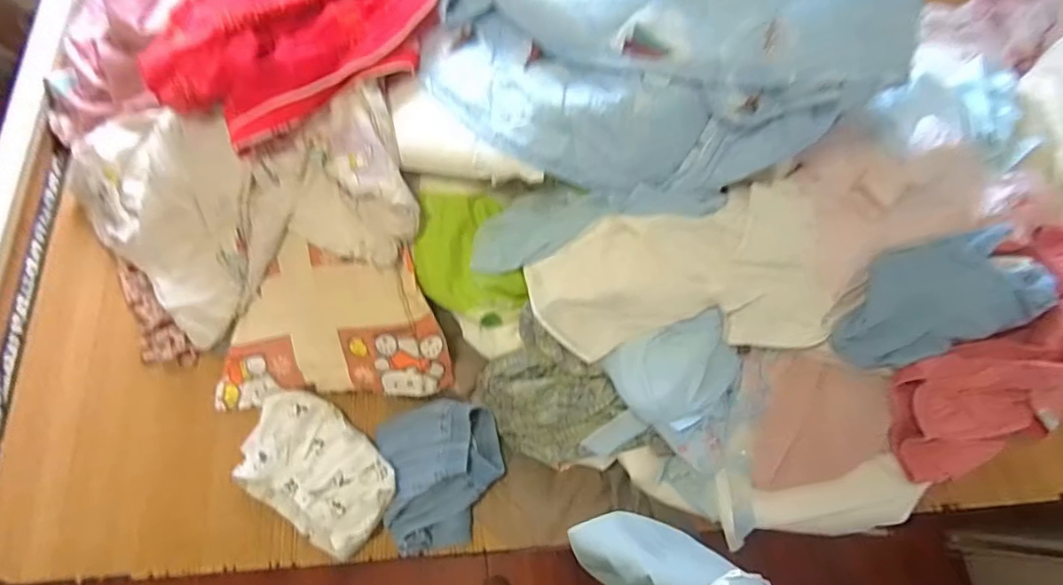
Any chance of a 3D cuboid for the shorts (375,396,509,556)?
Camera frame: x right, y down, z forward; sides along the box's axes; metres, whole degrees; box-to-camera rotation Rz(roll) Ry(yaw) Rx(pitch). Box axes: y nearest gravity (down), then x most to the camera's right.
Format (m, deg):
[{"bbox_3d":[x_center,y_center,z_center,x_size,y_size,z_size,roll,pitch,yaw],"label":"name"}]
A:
[{"bbox_3d":[-0.134,0.275,0.853,0.182,0.068,0.204,-15,71,-3],"label":"shorts"}]

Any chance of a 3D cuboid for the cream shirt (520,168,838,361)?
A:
[{"bbox_3d":[0.214,-0.016,0.799,0.425,0.045,0.226,-8,105,-1],"label":"cream shirt"}]

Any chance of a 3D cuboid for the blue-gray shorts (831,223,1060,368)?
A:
[{"bbox_3d":[0.588,0.010,0.816,0.308,0.093,0.153,-14,71,-3],"label":"blue-gray shorts"}]

